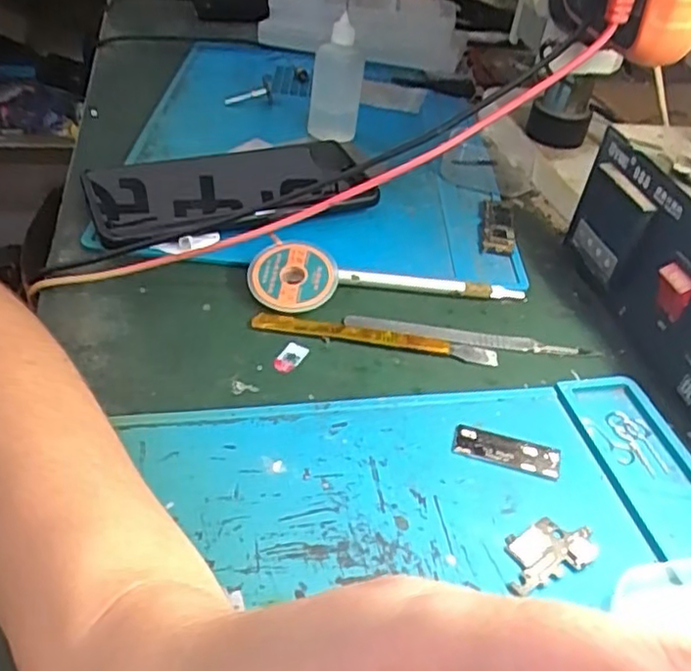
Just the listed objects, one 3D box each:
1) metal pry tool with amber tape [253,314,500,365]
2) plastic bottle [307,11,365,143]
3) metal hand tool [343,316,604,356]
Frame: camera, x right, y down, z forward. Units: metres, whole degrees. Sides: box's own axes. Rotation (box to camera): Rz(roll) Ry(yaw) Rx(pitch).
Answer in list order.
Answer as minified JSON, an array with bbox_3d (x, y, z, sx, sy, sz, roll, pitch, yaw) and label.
[{"bbox_3d":[0.014,0.000,0.327,0.117,0.004,0.012,9,39,2],"label":"metal pry tool with amber tape"},{"bbox_3d":[-0.006,-0.164,0.450,0.033,0.096,0.029,6,61,-1],"label":"plastic bottle"},{"bbox_3d":[0.063,0.001,0.334,0.125,0.005,0.013,5,39,-2],"label":"metal hand tool"}]

